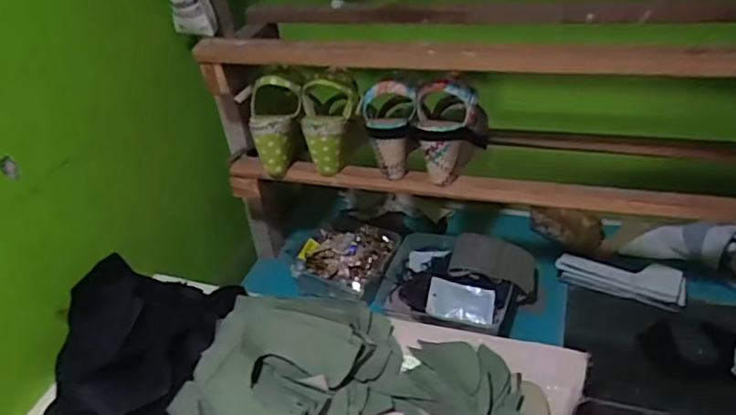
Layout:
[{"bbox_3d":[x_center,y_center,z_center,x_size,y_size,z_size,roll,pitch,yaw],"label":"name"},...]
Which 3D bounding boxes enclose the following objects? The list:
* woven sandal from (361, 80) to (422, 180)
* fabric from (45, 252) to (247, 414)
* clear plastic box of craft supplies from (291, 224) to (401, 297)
[{"bbox_3d":[0.030,-0.121,0.833,0.077,0.127,0.114,-5,34,2],"label":"woven sandal"},{"bbox_3d":[-0.281,0.167,0.727,0.204,0.069,0.247,0,36,9],"label":"fabric"},{"bbox_3d":[-0.043,0.079,1.006,0.155,0.033,0.131,10,37,23],"label":"clear plastic box of craft supplies"}]

